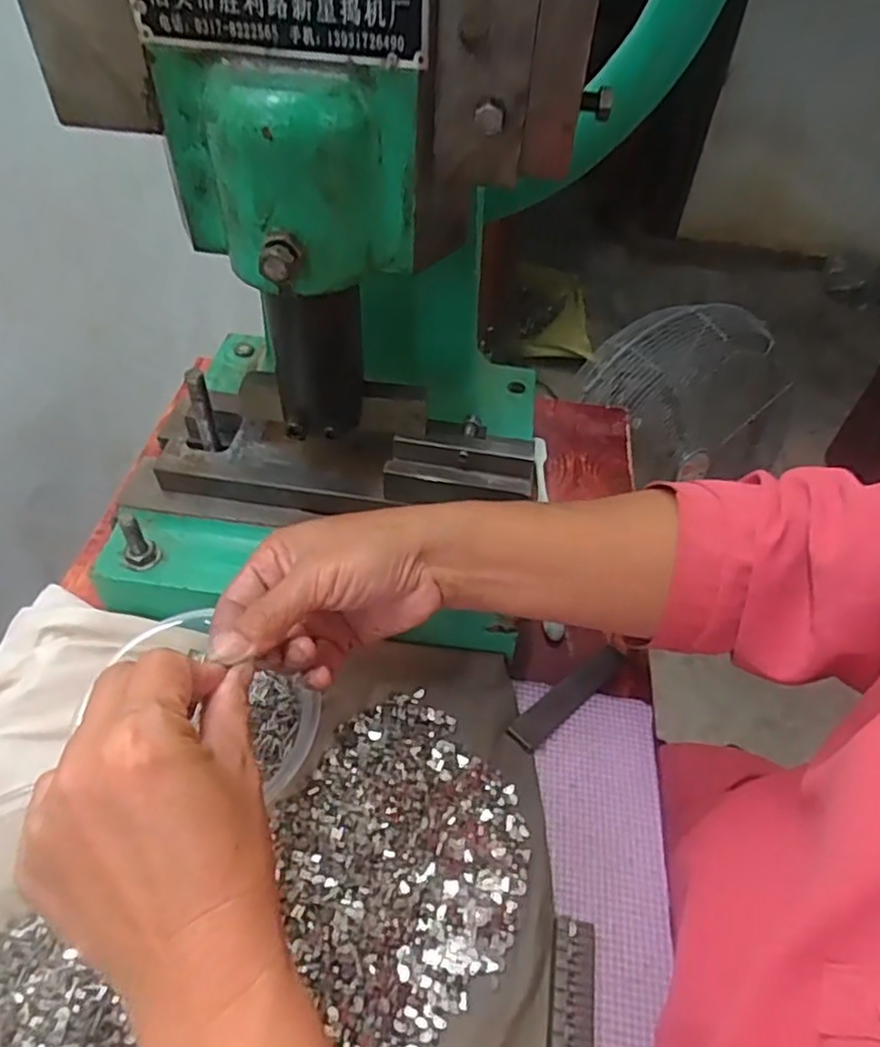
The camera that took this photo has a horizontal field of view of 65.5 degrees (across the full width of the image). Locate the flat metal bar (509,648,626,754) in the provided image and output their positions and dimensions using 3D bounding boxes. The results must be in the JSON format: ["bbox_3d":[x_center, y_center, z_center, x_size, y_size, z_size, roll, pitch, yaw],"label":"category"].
[{"bbox_3d":[0.081,0.102,0.418,0.099,0.009,0.018,-33,58,-29],"label":"flat metal bar"}]

